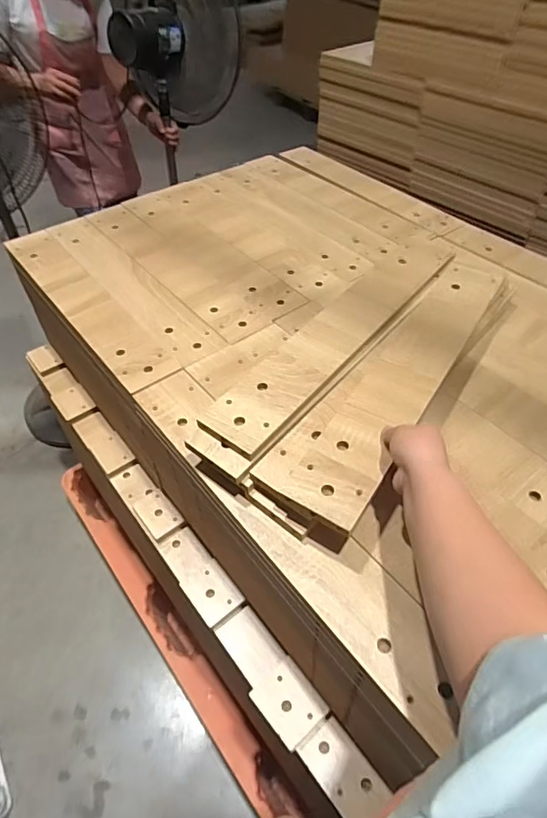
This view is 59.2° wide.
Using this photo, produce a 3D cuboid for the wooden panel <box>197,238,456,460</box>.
[{"bbox_3d":[0.110,-0.127,0.728,0.093,0.018,0.551,32,56,25],"label":"wooden panel"}]

